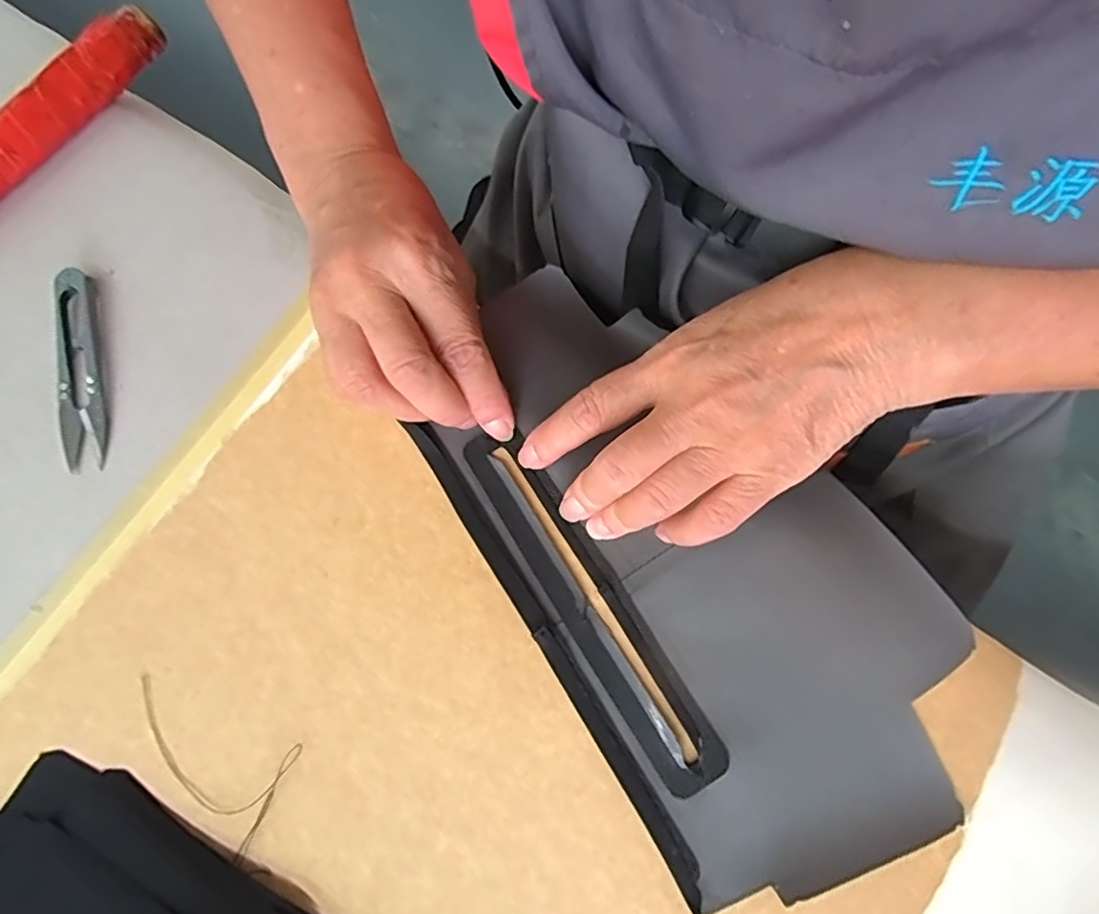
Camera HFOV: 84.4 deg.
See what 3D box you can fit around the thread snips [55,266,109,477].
[{"bbox_3d":[-0.232,-0.044,0.298,0.022,0.009,0.101,-11,76,-1],"label":"thread snips"}]

